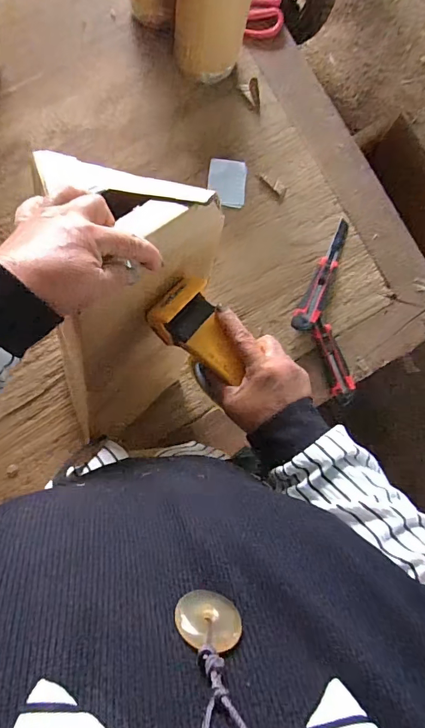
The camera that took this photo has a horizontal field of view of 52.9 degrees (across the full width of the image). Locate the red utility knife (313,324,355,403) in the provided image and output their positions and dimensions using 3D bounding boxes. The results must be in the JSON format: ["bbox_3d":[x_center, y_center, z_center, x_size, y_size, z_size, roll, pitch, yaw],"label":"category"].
[{"bbox_3d":[0.215,0.000,0.747,0.037,0.018,0.142,-18,89,-8],"label":"red utility knife"}]

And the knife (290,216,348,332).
[{"bbox_3d":[0.200,-0.154,0.750,0.043,0.016,0.212,27,84,-4],"label":"knife"}]

